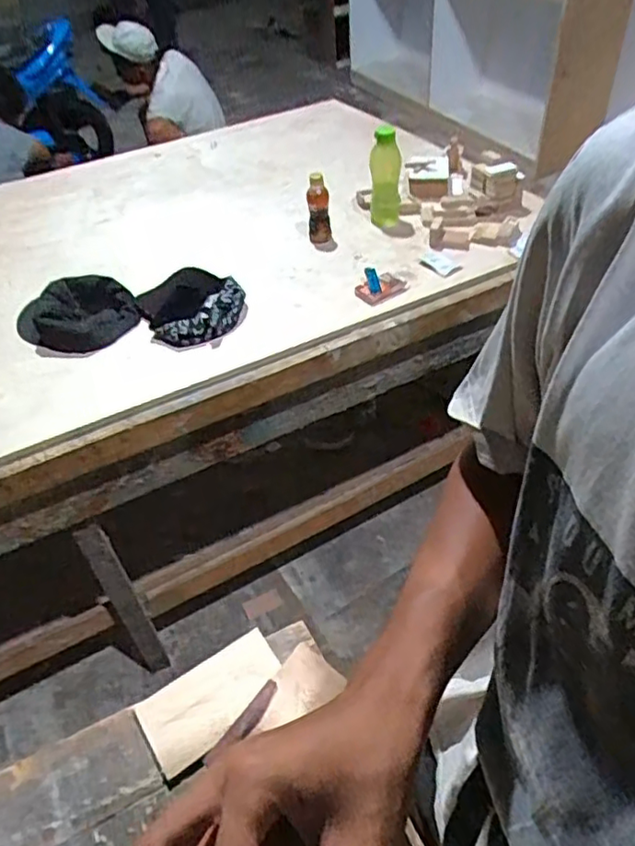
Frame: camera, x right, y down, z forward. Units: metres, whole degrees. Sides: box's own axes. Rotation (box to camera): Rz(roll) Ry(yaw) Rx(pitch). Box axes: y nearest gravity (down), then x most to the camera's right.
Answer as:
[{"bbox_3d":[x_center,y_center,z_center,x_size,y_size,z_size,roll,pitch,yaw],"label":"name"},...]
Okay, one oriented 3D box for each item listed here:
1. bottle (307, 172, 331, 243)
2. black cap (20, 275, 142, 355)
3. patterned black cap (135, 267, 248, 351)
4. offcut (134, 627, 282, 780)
[{"bbox_3d":[0.002,-0.473,1.389,0.055,0.163,0.047,-4,43,1],"label":"bottle"},{"bbox_3d":[-0.490,-0.226,1.242,0.232,0.084,0.211,-17,45,-13],"label":"black cap"},{"bbox_3d":[-0.255,-0.245,1.248,0.197,0.060,0.239,-19,45,-15],"label":"patterned black cap"},{"bbox_3d":[-0.110,0.294,0.659,0.150,0.013,0.082,-27,48,-22],"label":"offcut"}]

